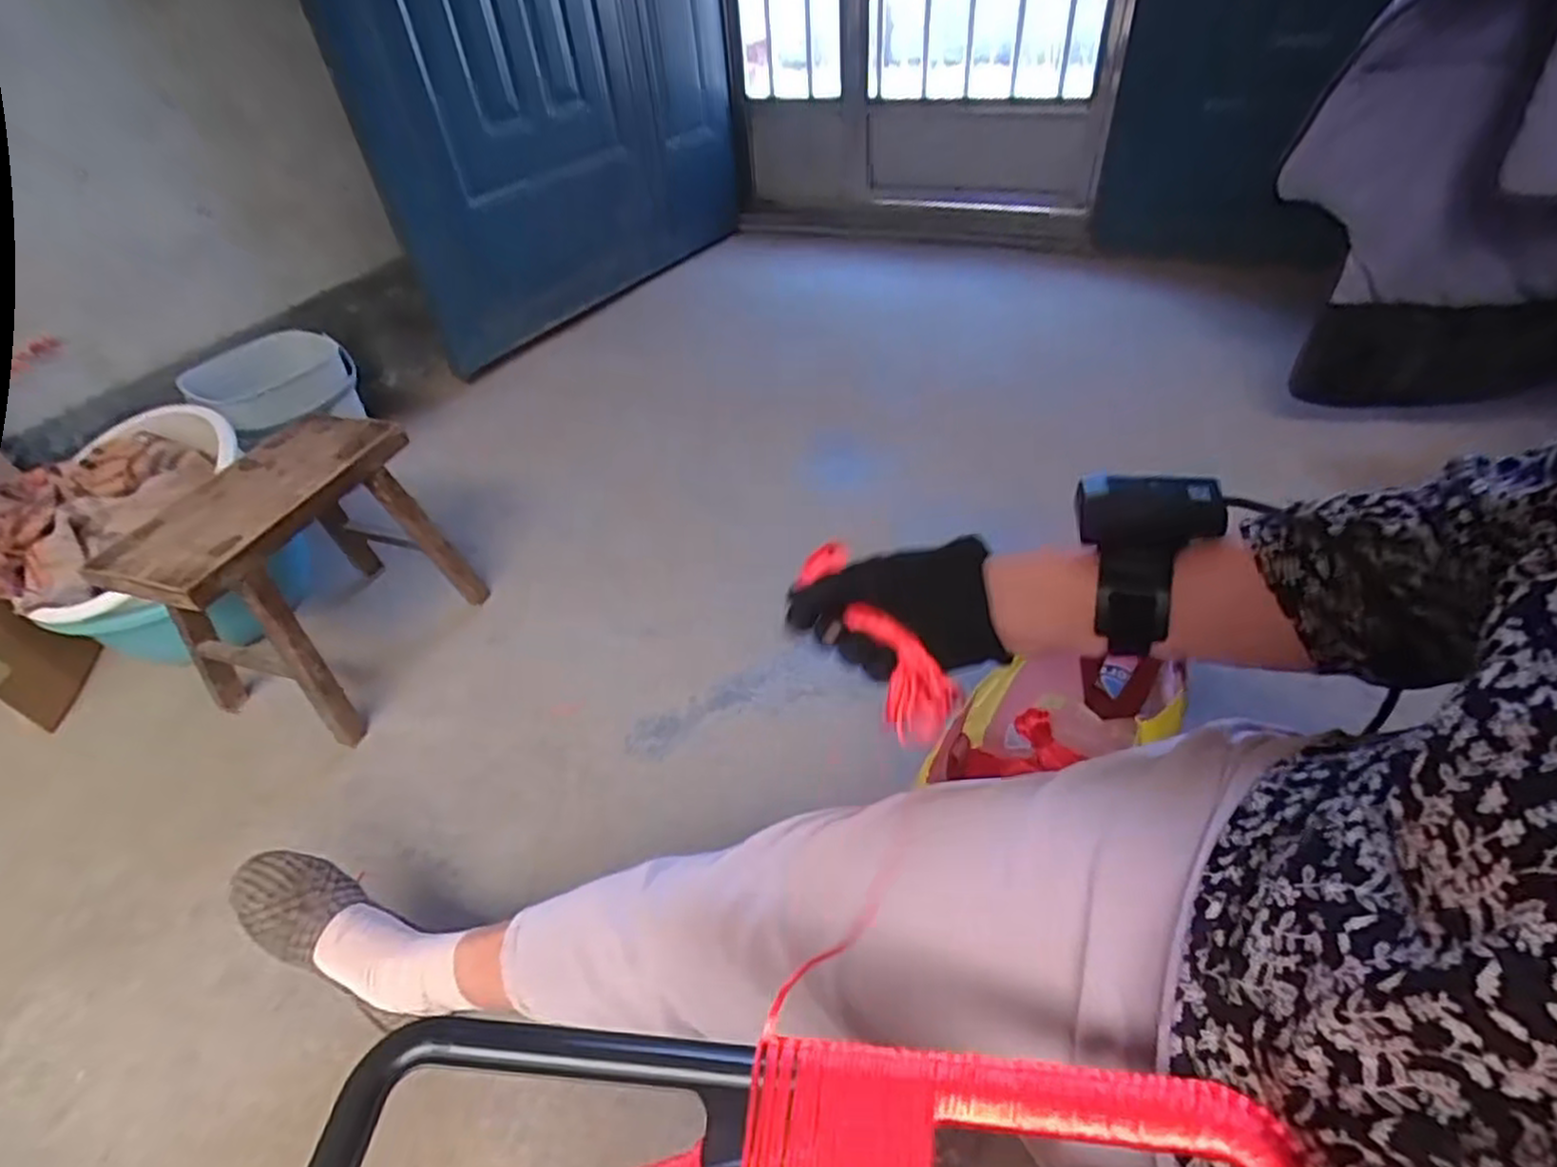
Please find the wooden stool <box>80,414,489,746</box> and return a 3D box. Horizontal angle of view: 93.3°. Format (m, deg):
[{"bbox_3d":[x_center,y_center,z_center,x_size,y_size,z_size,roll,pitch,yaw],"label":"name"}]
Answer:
[{"bbox_3d":[-0.657,-0.009,1.041,0.245,0.319,0.350,10,45,21],"label":"wooden stool"}]

